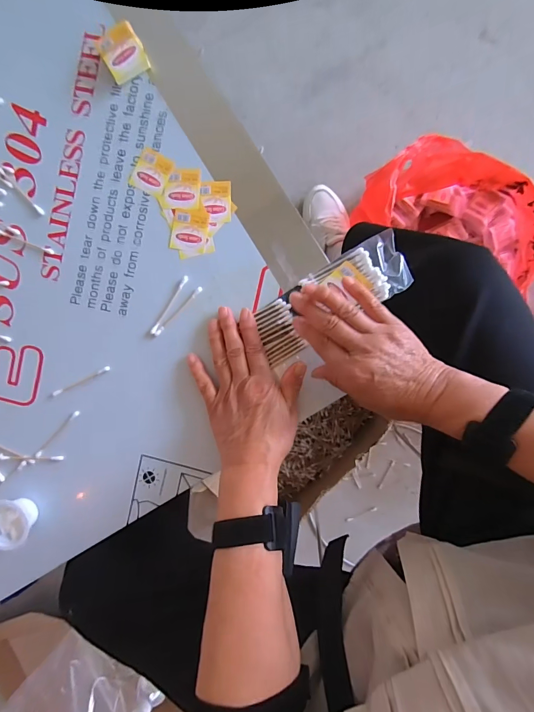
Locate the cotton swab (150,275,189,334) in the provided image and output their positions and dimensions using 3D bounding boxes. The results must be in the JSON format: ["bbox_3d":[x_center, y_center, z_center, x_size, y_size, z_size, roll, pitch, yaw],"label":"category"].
[{"bbox_3d":[-0.106,-0.055,0.393,0.006,0.004,0.073,33,94,2],"label":"cotton swab"}]

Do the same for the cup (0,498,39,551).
[{"bbox_3d":[-0.285,0.184,0.403,0.049,0.027,0.053,0,92,4],"label":"cup"}]

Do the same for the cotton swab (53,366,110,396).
[{"bbox_3d":[-0.209,0.028,0.406,0.072,0.004,0.005,-25,90,5],"label":"cotton swab"}]

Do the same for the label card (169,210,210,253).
[{"bbox_3d":[-0.084,-0.136,0.391,0.039,0.004,0.044,10,93,4],"label":"label card"}]

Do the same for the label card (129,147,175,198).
[{"bbox_3d":[-0.124,-0.199,0.392,0.038,0.004,0.043,26,94,3],"label":"label card"}]

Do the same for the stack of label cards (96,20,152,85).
[{"bbox_3d":[-0.151,-0.317,0.380,0.042,0.020,0.045,-27,90,5],"label":"stack of label cards"}]

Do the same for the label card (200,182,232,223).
[{"bbox_3d":[-0.055,-0.165,0.387,0.033,0.004,0.043,1,92,4],"label":"label card"}]

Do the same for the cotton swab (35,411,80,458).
[{"bbox_3d":[-0.238,0.089,0.413,0.007,0.004,0.072,44,94,1],"label":"cotton swab"}]

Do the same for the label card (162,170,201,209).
[{"bbox_3d":[-0.092,-0.180,0.390,0.040,0.004,0.042,4,92,4],"label":"label card"}]

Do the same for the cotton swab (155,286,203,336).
[{"bbox_3d":[-0.096,-0.048,0.394,0.071,0.004,0.006,-45,89,4],"label":"cotton swab"}]

